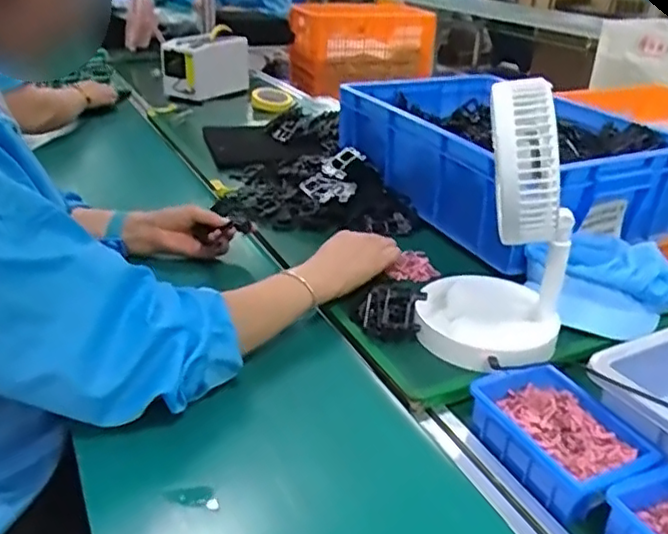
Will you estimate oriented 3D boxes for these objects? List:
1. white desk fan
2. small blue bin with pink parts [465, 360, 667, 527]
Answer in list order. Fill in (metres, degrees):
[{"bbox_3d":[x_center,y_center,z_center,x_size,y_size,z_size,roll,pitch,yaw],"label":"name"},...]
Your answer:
[{"bbox_3d":[0.174,-0.051,0.664,0.151,0.267,0.157,8,28,11],"label":"white desk fan"},{"bbox_3d":[0.204,0.154,0.584,0.100,0.053,0.147,-12,31,-25],"label":"small blue bin with pink parts"}]

